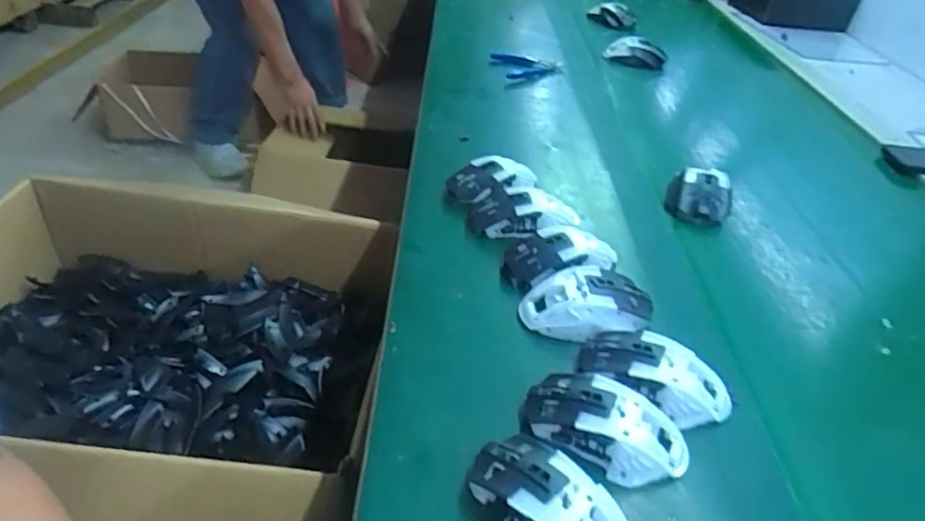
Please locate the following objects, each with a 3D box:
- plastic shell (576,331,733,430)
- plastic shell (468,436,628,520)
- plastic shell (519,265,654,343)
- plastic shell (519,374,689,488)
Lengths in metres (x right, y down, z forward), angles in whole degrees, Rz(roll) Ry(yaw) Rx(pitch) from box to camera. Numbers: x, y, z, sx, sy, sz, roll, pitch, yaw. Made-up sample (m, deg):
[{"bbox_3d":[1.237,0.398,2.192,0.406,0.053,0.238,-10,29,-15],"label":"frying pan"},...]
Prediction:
[{"bbox_3d":[0.150,0.090,0.470,0.113,0.036,0.057,24,41,21],"label":"plastic shell"},{"bbox_3d":[0.059,0.157,0.380,0.061,0.035,0.111,-24,47,-34],"label":"plastic shell"},{"bbox_3d":[0.110,0.041,0.532,0.111,0.041,0.065,3,38,-5],"label":"plastic shell"},{"bbox_3d":[0.103,0.117,0.431,0.116,0.036,0.056,20,40,17],"label":"plastic shell"}]

